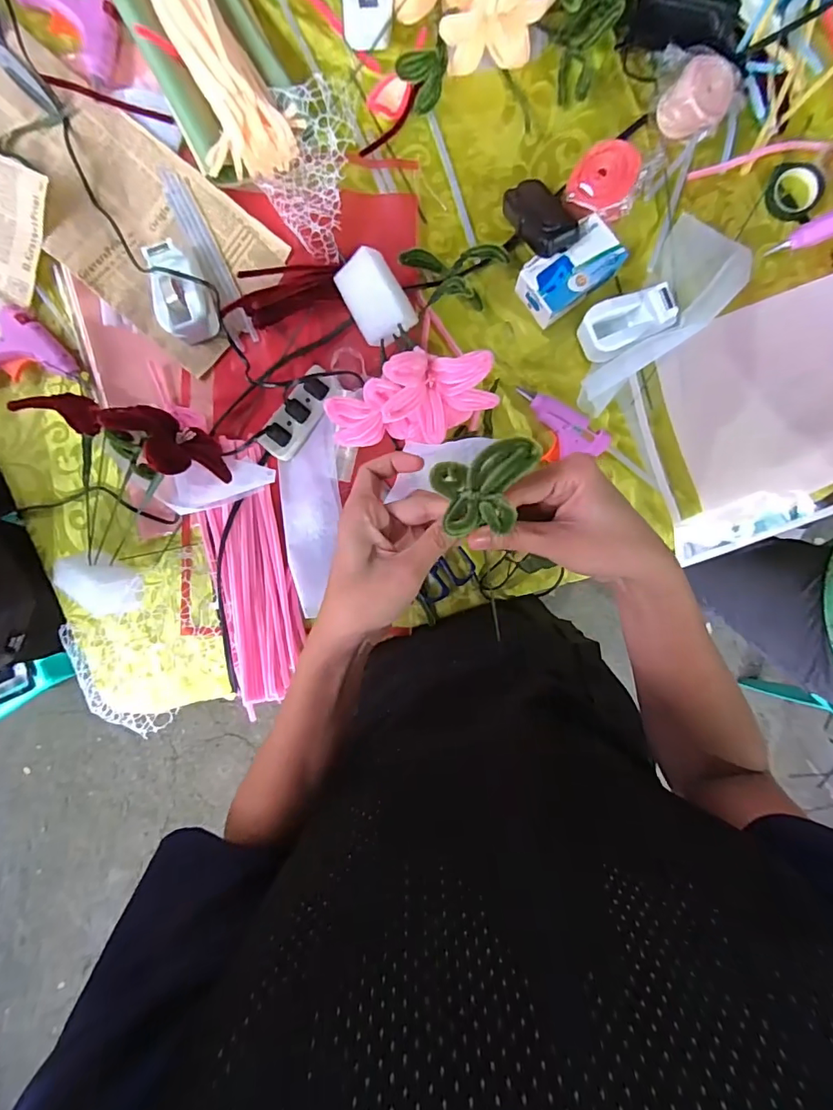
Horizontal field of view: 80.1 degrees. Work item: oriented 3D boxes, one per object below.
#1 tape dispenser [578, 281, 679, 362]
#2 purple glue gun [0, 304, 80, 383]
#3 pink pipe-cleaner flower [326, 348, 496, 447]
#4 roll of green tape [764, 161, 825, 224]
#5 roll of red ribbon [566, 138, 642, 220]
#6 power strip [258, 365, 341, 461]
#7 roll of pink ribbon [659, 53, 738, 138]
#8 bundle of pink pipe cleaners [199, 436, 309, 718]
[{"bbox_3d":[0.239,-0.269,0.574,0.100,0.049,0.062,-29,91,-2],"label":"tape dispenser"},{"bbox_3d":[-0.462,-0.241,0.564,0.128,0.022,0.080,-8,89,1],"label":"purple glue gun"},{"bbox_3d":[-0.004,-0.149,0.502,0.161,0.110,0.075,-26,91,-2],"label":"pink pipe-cleaner flower"},{"bbox_3d":[0.448,-0.432,0.585,0.068,0.017,0.063,0,89,1],"label":"roll of green tape"},{"bbox_3d":[0.211,-0.417,0.554,0.073,0.035,0.073,4,104,16],"label":"roll of red ribbon"},{"bbox_3d":[-0.135,-0.165,0.573,0.048,0.032,0.115,34,89,-2],"label":"power strip"},{"bbox_3d":[0.305,-0.496,0.543,0.066,0.057,0.060,0,89,1],"label":"roll of pink ribbon"},{"bbox_3d":[-0.194,0.034,0.582,0.092,0.036,0.278,-14,90,-2],"label":"bundle of pink pipe cleaners"}]

